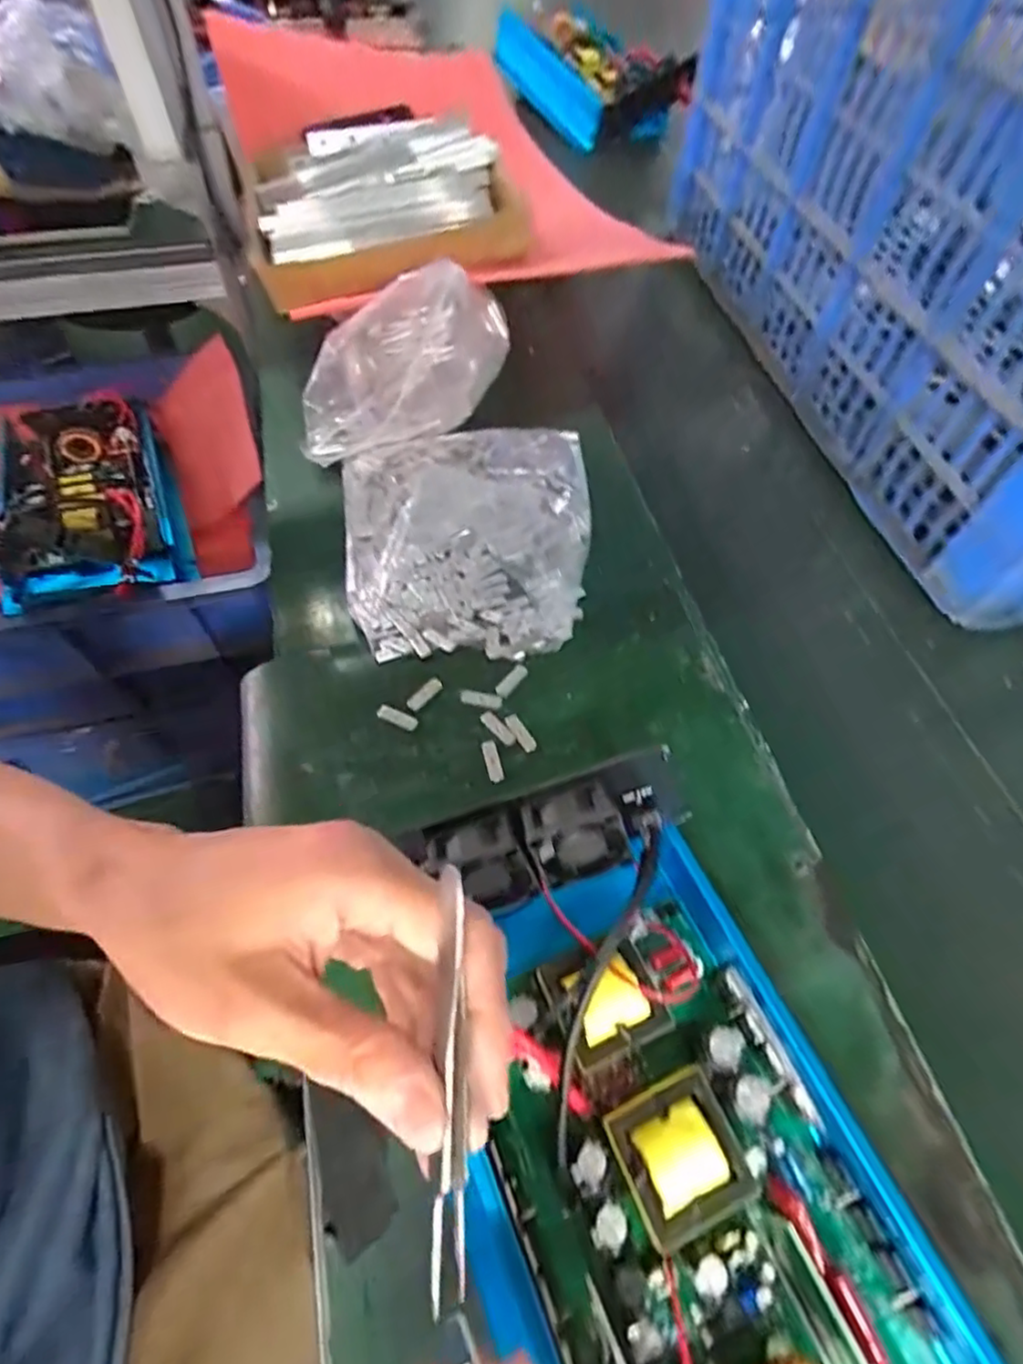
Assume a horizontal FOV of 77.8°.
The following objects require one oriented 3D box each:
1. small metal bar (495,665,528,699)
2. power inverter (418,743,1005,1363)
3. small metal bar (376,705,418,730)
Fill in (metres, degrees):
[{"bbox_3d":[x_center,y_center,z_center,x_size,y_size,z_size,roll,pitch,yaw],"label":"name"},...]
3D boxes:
[{"bbox_3d":[0.001,-0.001,0.407,0.009,0.004,0.027,35,65,19],"label":"small metal bar"},{"bbox_3d":[0.079,0.210,0.221,0.156,0.096,0.359,-19,61,-12],"label":"power inverter"},{"bbox_3d":[-0.070,0.022,0.390,0.026,0.005,0.008,21,61,12],"label":"small metal bar"}]

